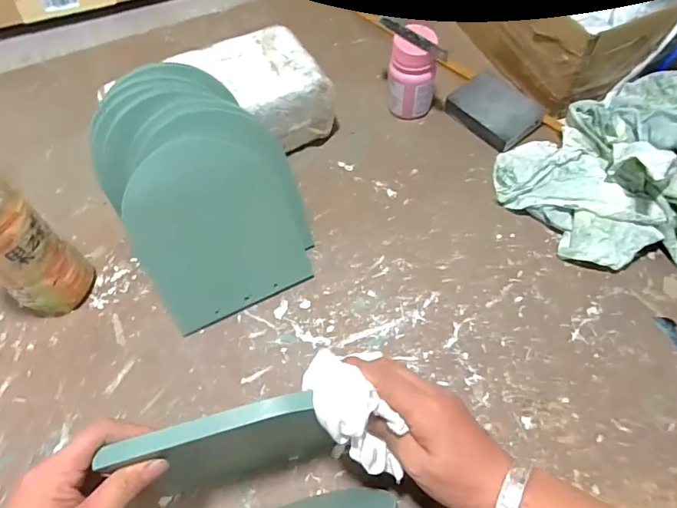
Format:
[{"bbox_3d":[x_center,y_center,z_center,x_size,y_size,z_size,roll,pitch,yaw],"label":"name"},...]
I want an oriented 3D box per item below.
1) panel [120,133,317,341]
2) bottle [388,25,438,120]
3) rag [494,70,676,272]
[{"bbox_3d":[-0.119,-0.024,0.466,0.148,0.172,0.010,-26,20,-13],"label":"panel"},{"bbox_3d":[0.090,-0.218,0.588,0.060,0.099,0.060,8,62,7],"label":"bottle"},{"bbox_3d":[0.339,-0.104,0.505,0.301,0.092,0.262,17,63,12],"label":"rag"}]

